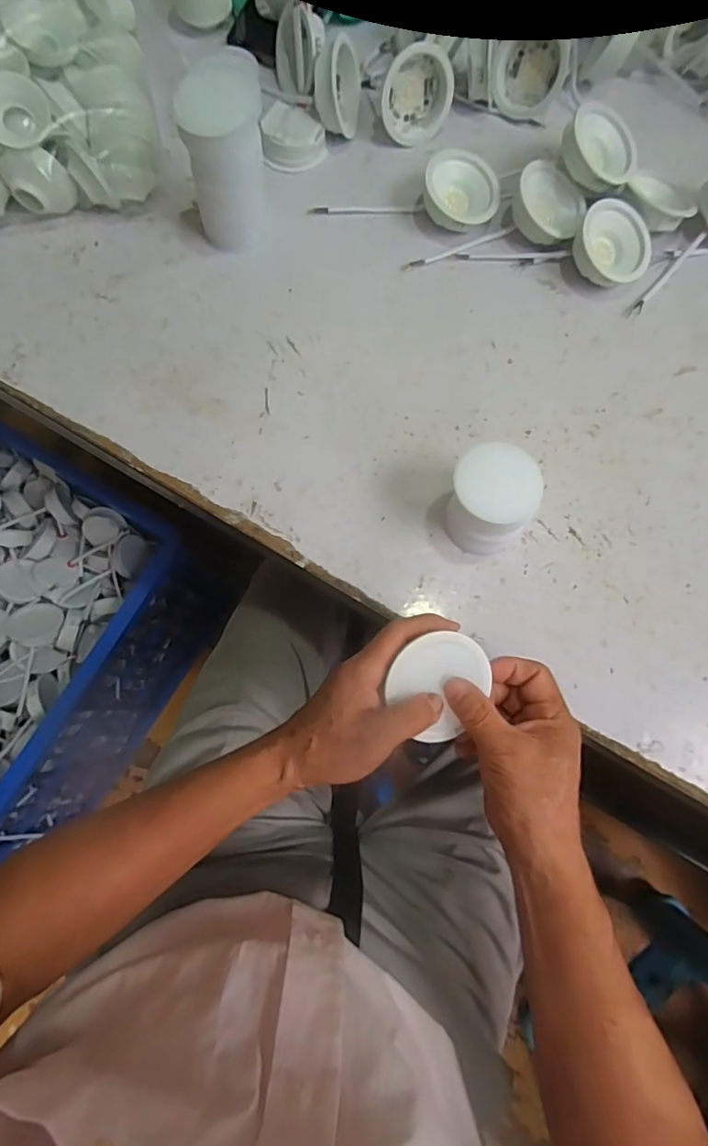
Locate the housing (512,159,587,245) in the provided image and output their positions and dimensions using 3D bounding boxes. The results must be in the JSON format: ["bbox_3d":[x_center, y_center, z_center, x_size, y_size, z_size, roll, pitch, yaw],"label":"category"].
[{"bbox_3d":[0.176,-0.334,0.480,0.057,0.030,0.067,-45,94,-3],"label":"housing"}]

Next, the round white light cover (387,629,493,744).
[{"bbox_3d":[0.058,0.070,0.340,0.065,0.006,0.065,0,89,-16],"label":"round white light cover"}]

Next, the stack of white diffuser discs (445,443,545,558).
[{"bbox_3d":[0.103,-0.054,0.393,0.068,0.078,0.056,28,77,6],"label":"stack of white diffuser discs"}]

